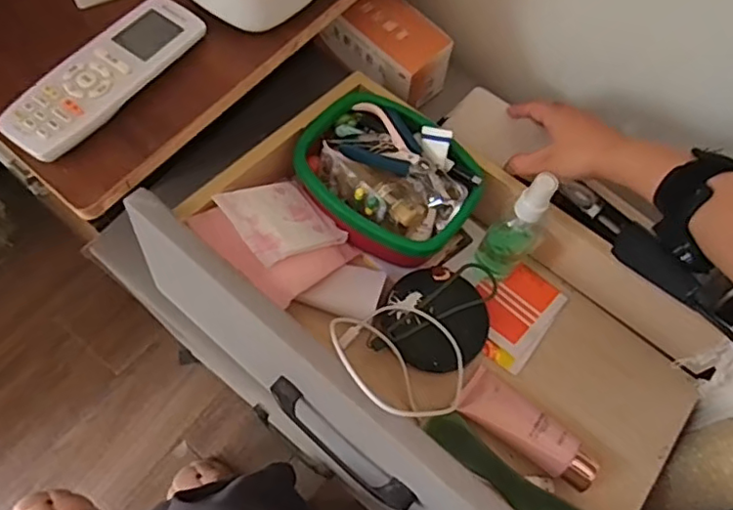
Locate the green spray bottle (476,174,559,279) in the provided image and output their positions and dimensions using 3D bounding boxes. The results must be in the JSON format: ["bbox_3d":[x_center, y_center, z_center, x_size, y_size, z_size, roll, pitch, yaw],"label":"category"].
[{"bbox_3d":[0.129,-0.027,0.498,0.040,0.130,0.047,37,67,11],"label":"green spray bottle"}]

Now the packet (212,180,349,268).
[{"bbox_3d":[-0.068,-0.031,0.496,0.070,0.008,0.097,52,39,13],"label":"packet"}]

